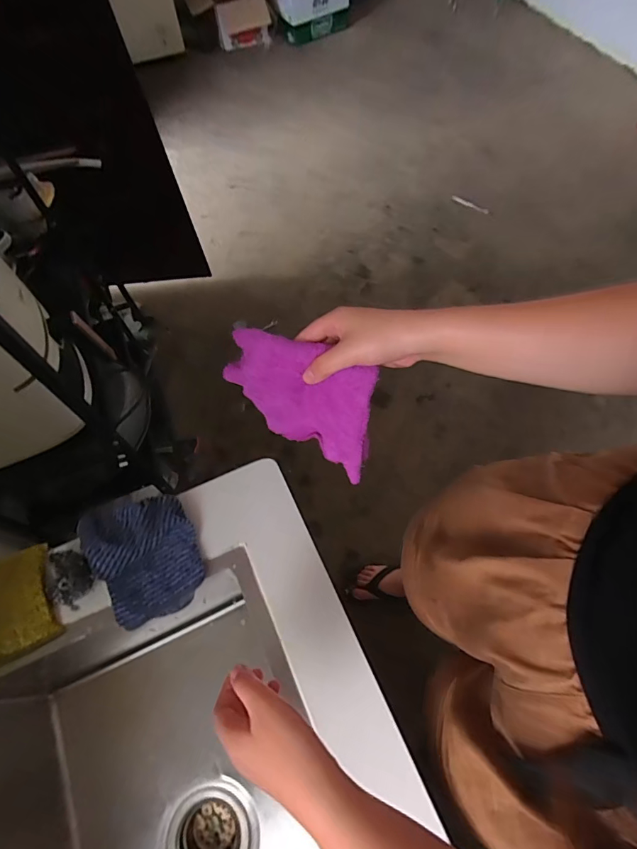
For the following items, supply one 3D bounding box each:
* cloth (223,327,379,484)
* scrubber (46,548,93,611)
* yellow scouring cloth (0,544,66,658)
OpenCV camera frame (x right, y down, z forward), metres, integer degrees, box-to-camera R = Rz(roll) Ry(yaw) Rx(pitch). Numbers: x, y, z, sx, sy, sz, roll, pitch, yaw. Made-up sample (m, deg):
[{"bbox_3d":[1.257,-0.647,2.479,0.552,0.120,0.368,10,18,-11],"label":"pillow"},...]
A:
[{"bbox_3d":[-0.015,-0.026,0.476,0.169,0.144,0.056,30,68,16],"label":"cloth"},{"bbox_3d":[-0.299,0.182,0.516,0.061,0.033,0.057,-1,63,2],"label":"scrubber"},{"bbox_3d":[-0.359,0.213,0.525,0.076,0.015,0.111,-21,64,-8],"label":"yellow scouring cloth"}]

